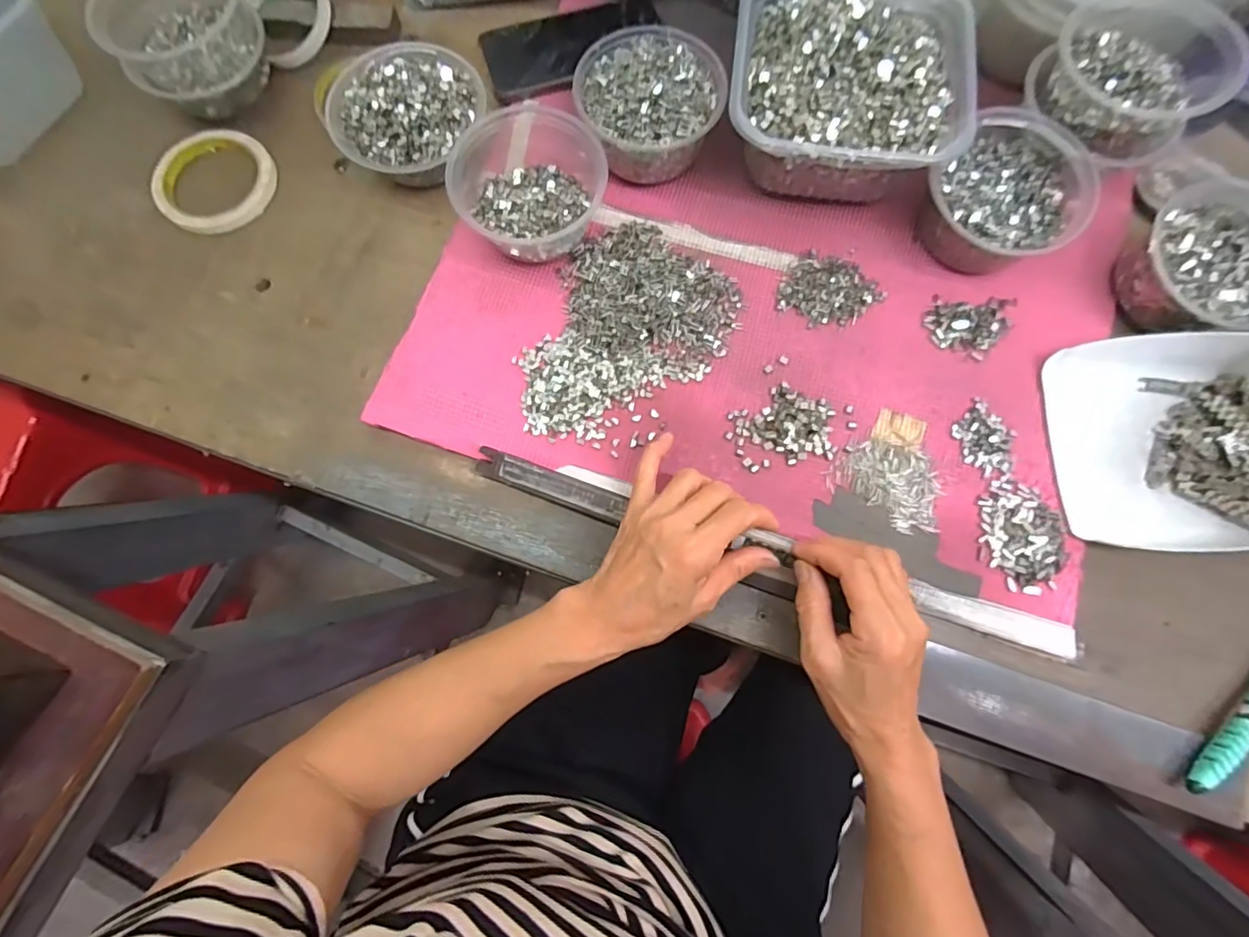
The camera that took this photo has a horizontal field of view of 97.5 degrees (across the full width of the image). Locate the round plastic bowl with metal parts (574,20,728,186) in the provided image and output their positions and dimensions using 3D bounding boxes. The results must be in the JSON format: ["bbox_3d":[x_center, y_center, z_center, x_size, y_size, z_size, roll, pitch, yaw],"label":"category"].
[{"bbox_3d":[0.021,-0.292,0.444,0.110,0.060,0.113,0,76,0],"label":"round plastic bowl with metal parts"}]

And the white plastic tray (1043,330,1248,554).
[{"bbox_3d":[0.409,-0.024,0.367,0.179,0.080,0.151,2,76,0],"label":"white plastic tray"}]

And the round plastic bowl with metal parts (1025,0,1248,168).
[{"bbox_3d":[0.367,-0.284,0.400,0.105,0.058,0.115,0,78,1],"label":"round plastic bowl with metal parts"}]

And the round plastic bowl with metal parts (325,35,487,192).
[{"bbox_3d":[-0.177,-0.287,0.445,0.114,0.062,0.106,0,76,0],"label":"round plastic bowl with metal parts"}]

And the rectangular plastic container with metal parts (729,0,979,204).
[{"bbox_3d":[0.171,-0.310,0.439,0.168,0.071,0.191,7,76,2],"label":"rectangular plastic container with metal parts"}]

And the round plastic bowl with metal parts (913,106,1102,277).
[{"bbox_3d":[0.289,-0.205,0.421,0.101,0.058,0.115,40,79,9],"label":"round plastic bowl with metal parts"}]

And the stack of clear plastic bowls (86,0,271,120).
[{"bbox_3d":[-0.359,-0.356,0.456,0.115,0.074,0.091,-34,78,-8],"label":"stack of clear plastic bowls"}]

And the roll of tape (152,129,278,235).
[{"bbox_3d":[-0.353,-0.248,0.472,0.096,0.011,0.096,0,76,0],"label":"roll of tape"}]

